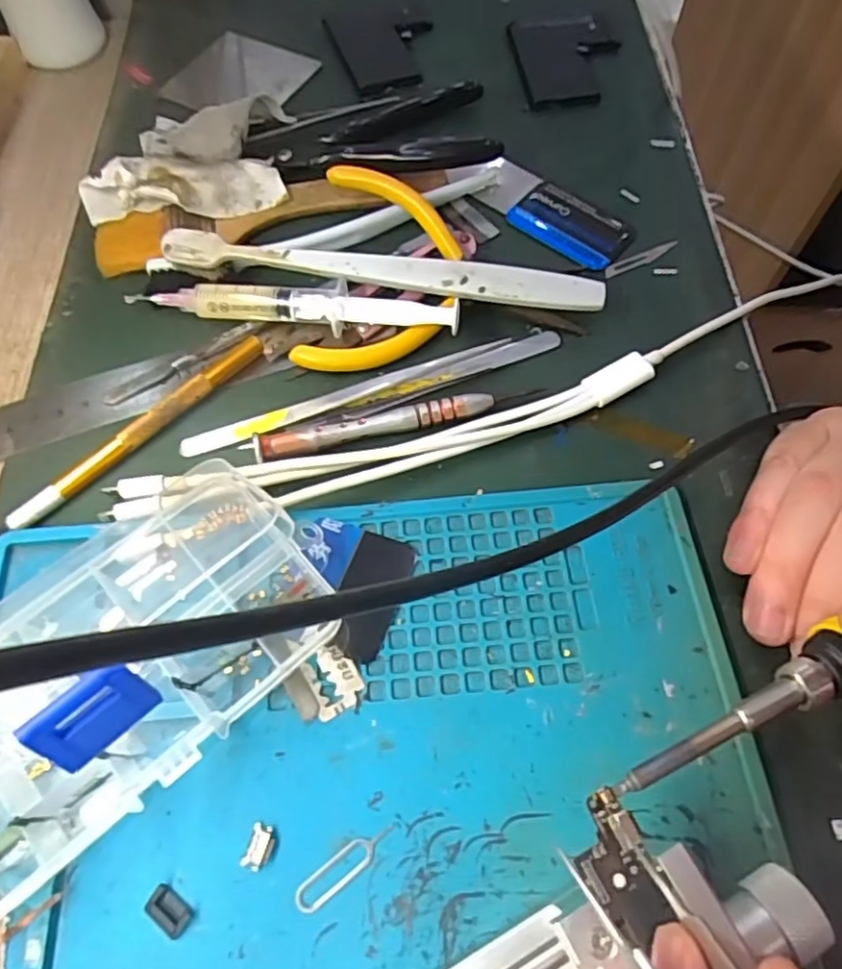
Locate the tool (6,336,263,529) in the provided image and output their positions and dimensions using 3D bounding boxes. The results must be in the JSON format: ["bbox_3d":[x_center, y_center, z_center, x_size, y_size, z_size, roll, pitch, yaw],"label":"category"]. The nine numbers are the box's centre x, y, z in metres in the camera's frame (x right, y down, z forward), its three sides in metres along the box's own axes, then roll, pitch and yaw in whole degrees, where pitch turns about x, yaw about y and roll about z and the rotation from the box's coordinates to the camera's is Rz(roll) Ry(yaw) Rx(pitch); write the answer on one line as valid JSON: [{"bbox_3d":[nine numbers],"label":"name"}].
[{"bbox_3d":[-0.108,-0.022,0.250,0.007,0.008,0.112,41,70,20],"label":"tool"}]

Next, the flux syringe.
[{"bbox_3d":[-0.053,-0.074,0.270,0.138,0.015,0.017,4,62,3],"label":"flux syringe"}]

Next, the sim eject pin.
[{"bbox_3d":[-0.021,0.109,0.186,0.034,0.004,0.008,-35,69,-17],"label":"sim eject pin"}]

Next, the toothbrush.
[{"bbox_3d":[-0.020,-0.088,0.272,0.190,0.021,0.015,5,62,4],"label":"toothbrush"}]

